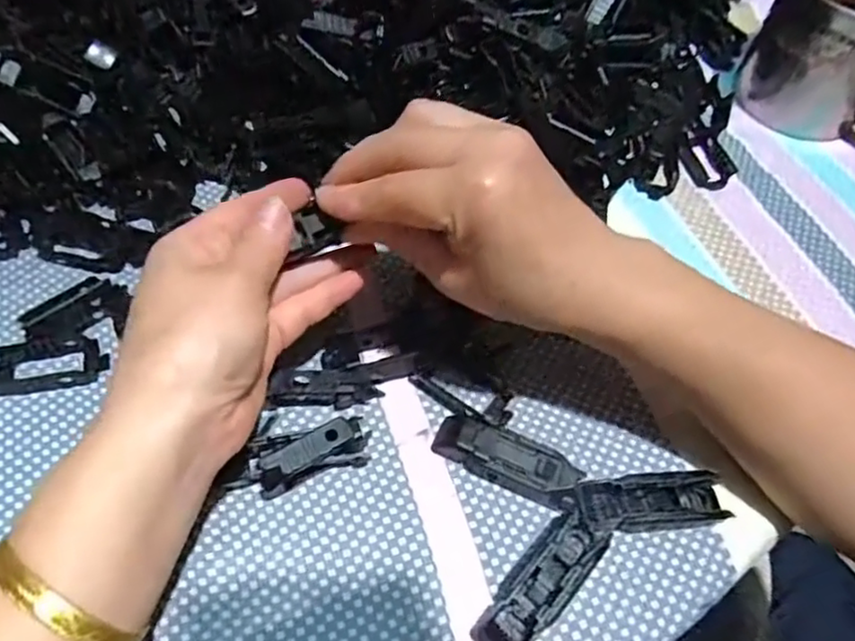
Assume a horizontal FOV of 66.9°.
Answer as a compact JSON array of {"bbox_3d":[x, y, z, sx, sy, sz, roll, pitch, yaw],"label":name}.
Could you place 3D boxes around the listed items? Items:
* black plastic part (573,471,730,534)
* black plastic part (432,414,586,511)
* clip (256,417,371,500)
[{"bbox_3d":[0.099,0.079,0.283,0.064,0.012,0.023,-3,57,-7],"label":"black plastic part"},{"bbox_3d":[0.036,0.062,0.290,0.066,0.014,0.022,23,58,10],"label":"black plastic part"},{"bbox_3d":[-0.049,0.058,0.283,0.051,0.022,0.020,-20,61,-17],"label":"clip"}]

